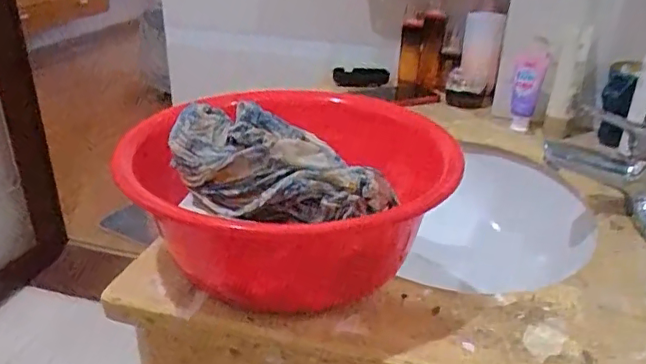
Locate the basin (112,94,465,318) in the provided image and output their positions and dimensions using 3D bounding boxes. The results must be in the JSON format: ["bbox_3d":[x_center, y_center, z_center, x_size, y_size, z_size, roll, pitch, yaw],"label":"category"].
[{"bbox_3d":[-0.032,-0.005,0.568,0.304,0.146,0.327,9,27,16],"label":"basin"}]

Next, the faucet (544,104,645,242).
[{"bbox_3d":[0.335,-0.011,0.633,0.056,0.115,0.161,-23,35,-39],"label":"faucet"}]

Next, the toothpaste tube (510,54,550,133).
[{"bbox_3d":[0.309,-0.138,0.860,0.039,0.121,0.029,3,26,5],"label":"toothpaste tube"}]

